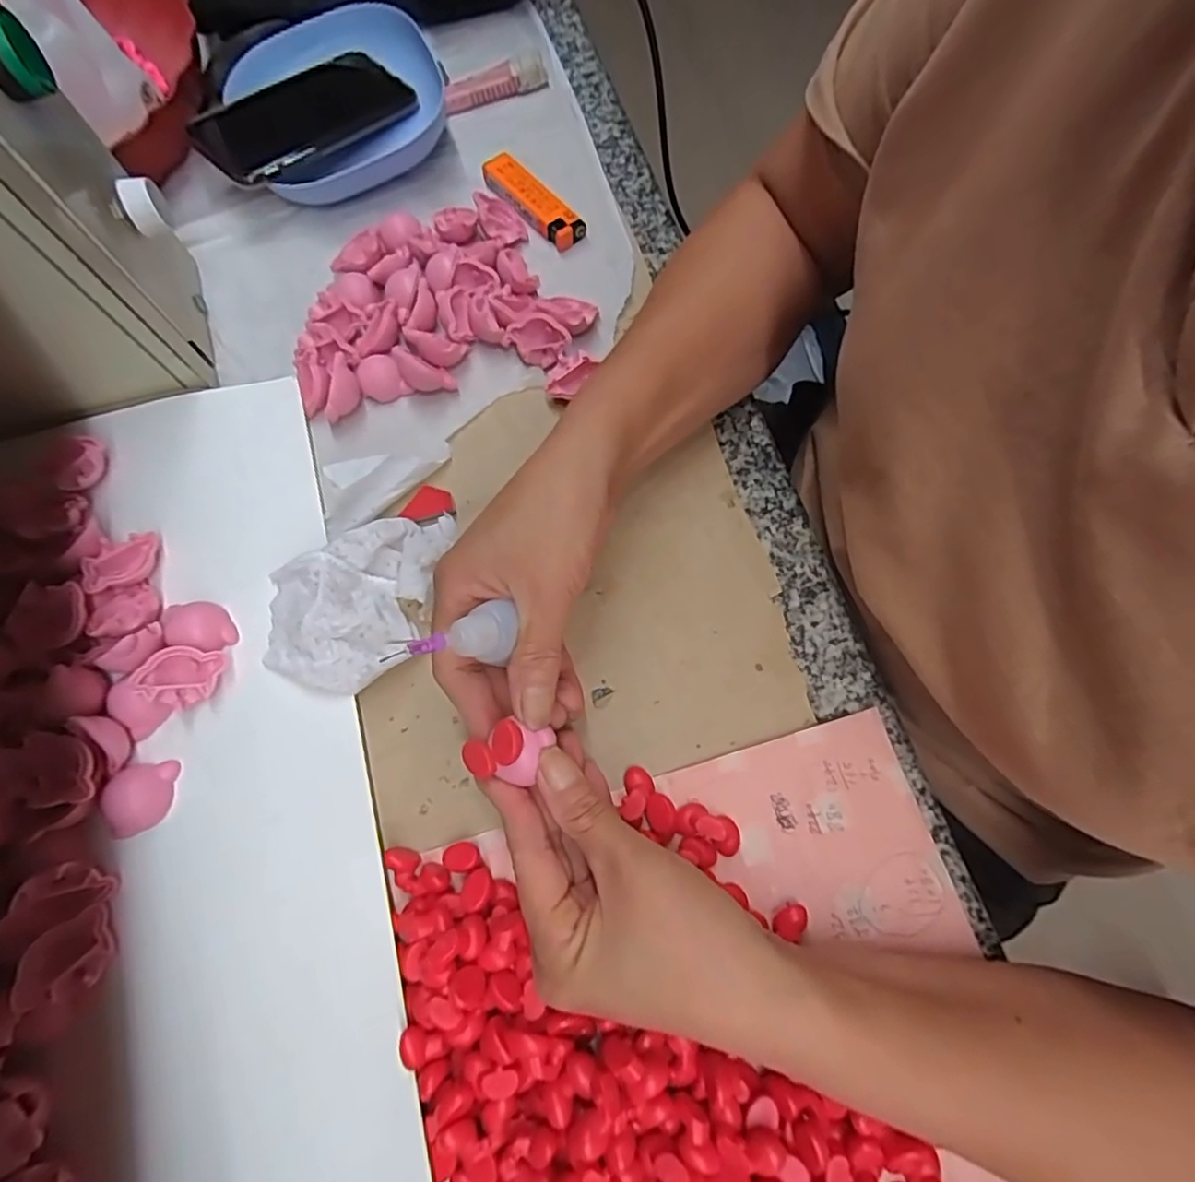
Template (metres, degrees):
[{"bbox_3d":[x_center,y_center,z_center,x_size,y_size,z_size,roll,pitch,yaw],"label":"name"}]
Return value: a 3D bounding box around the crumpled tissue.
[{"bbox_3d":[-0.125,0.000,0.311,0.072,0.028,0.101,15,74,5],"label":"crumpled tissue"}]

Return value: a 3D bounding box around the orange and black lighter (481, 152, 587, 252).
[{"bbox_3d":[-0.043,-0.254,0.398,0.025,0.012,0.079,-41,77,-11],"label":"orange and black lighter"}]

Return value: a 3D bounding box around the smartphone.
[{"bbox_3d":[-0.192,-0.313,0.401,0.074,0.009,0.136,42,69,15],"label":"smartphone"}]

